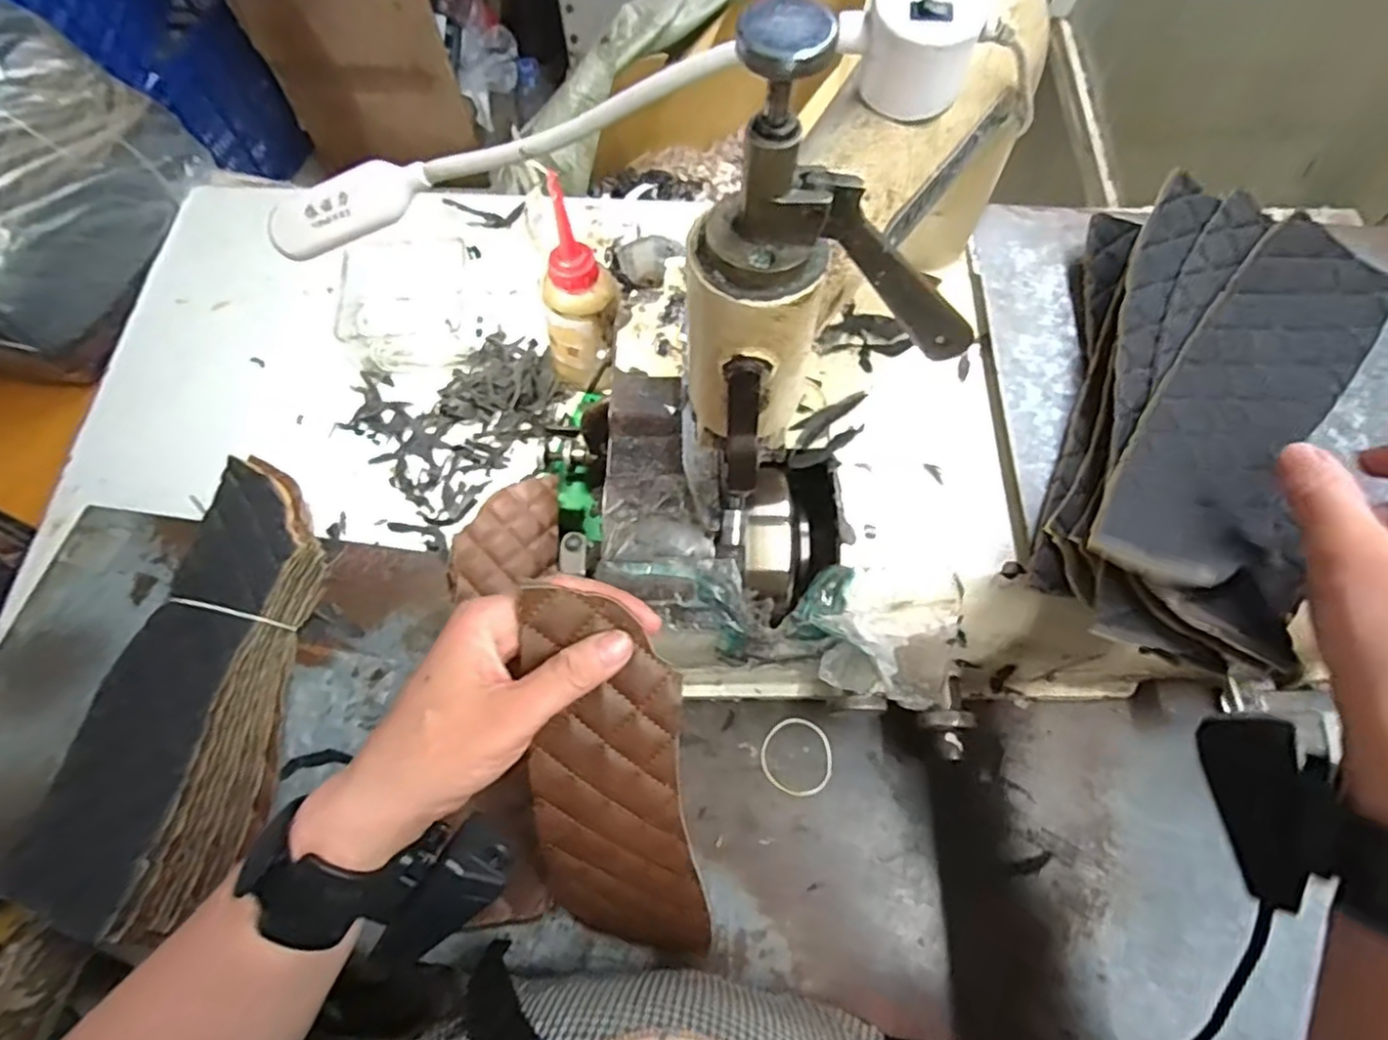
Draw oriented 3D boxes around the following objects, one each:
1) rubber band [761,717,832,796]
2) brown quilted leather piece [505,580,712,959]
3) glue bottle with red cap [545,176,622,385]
[{"bbox_3d":[0.069,0.158,0.454,0.046,0.004,0.048,-1,70,3],"label":"rubber band"},{"bbox_3d":[-0.038,0.139,0.325,0.072,0.233,0.030,-8,24,-5],"label":"brown quilted leather piece"},{"bbox_3d":[-0.085,-0.153,0.497,0.057,0.160,0.048,23,70,10],"label":"glue bottle with red cap"}]

